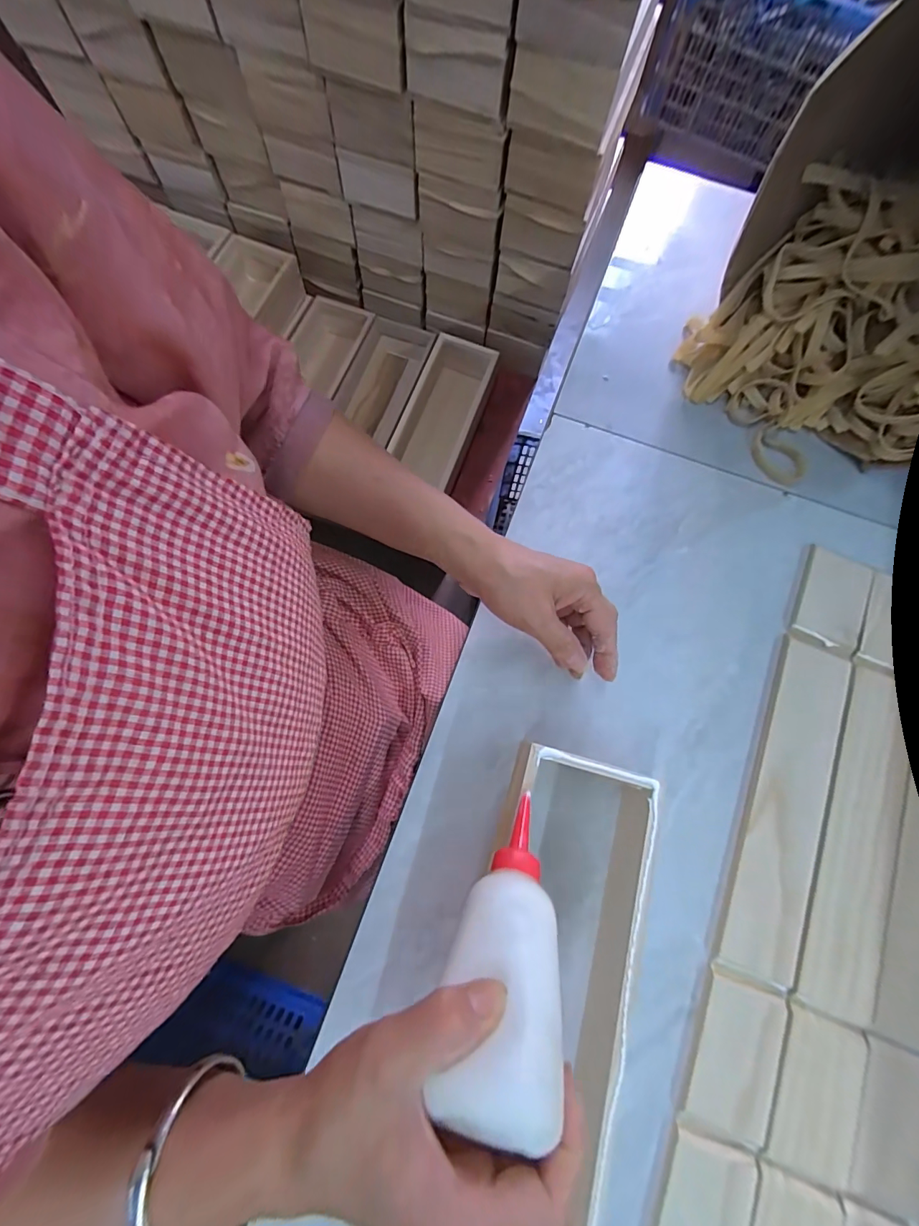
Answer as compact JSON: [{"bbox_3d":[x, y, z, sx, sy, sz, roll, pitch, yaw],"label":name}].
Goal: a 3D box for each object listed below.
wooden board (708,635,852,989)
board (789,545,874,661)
[{"bbox_3d":[0.268,0.150,0.364,0.059,0.011,0.268,23,75,6],"label":"wooden board"},{"bbox_3d":[0.346,-0.012,0.411,0.059,0.004,0.099,26,76,7],"label":"board"}]

